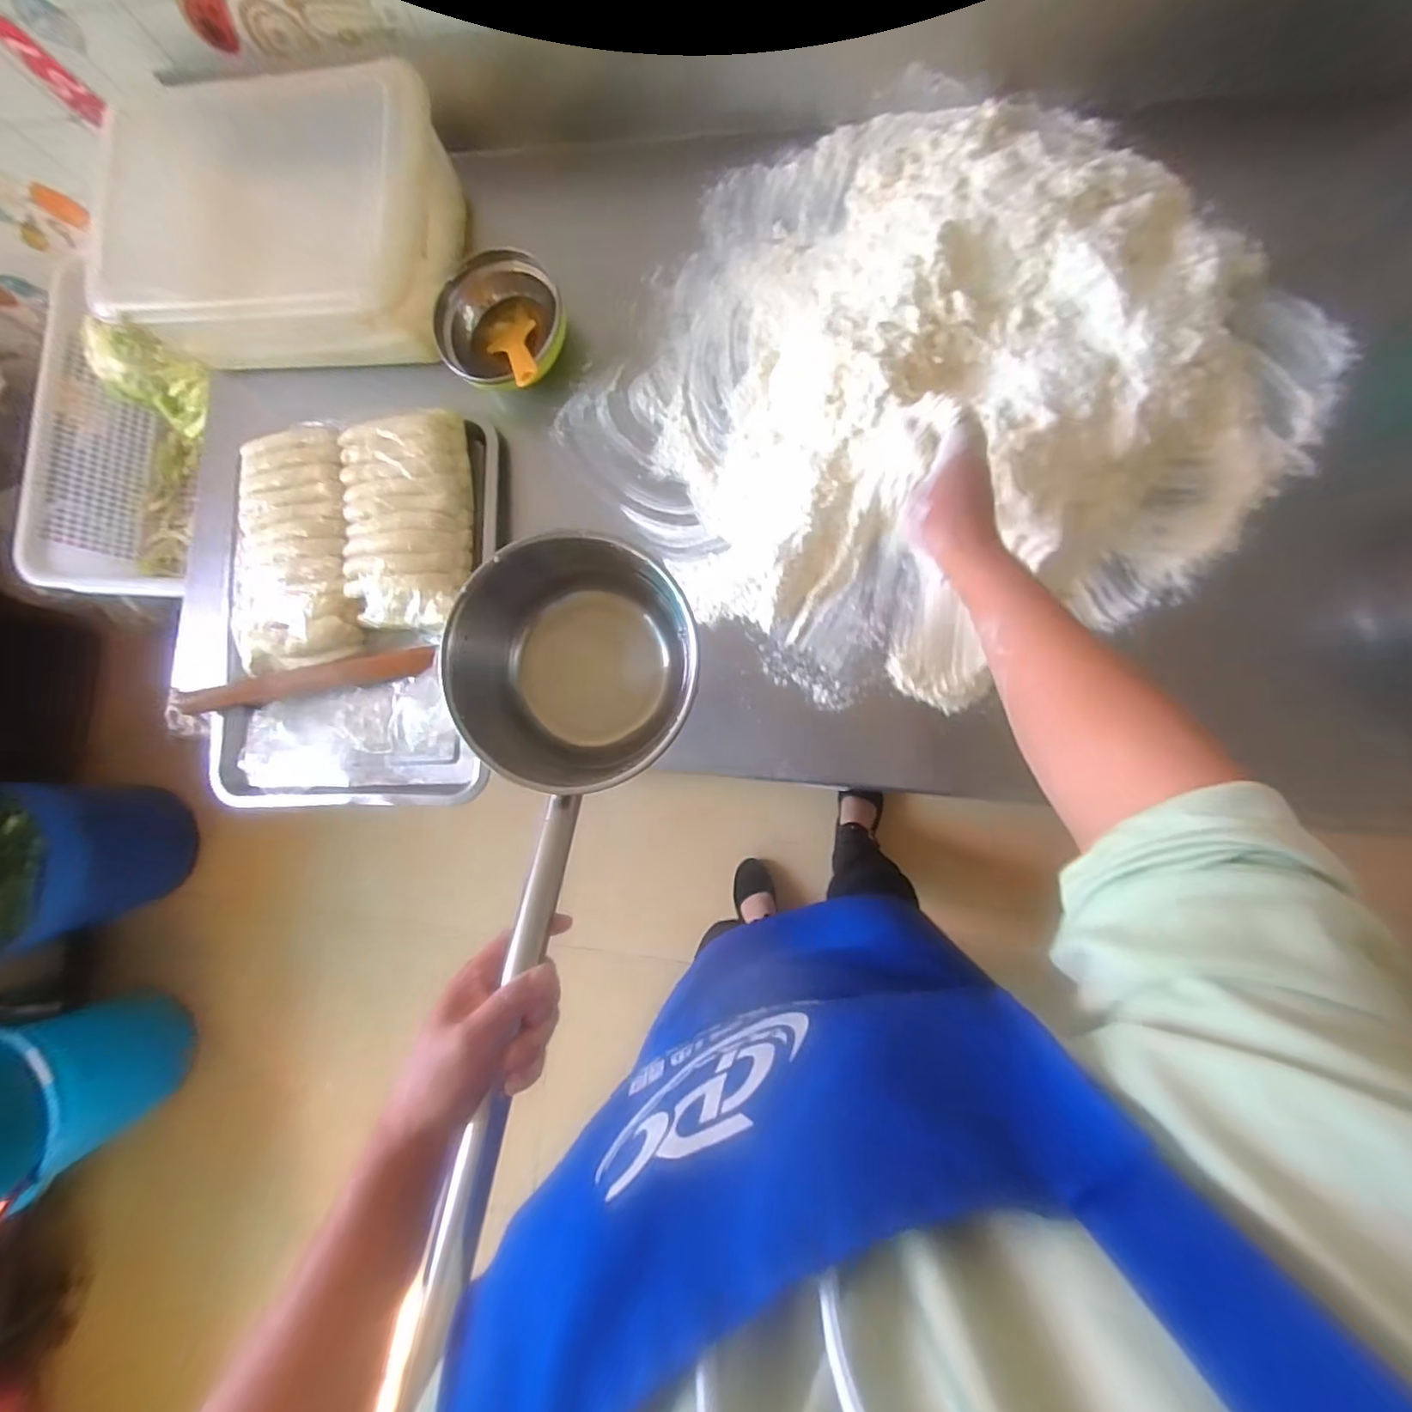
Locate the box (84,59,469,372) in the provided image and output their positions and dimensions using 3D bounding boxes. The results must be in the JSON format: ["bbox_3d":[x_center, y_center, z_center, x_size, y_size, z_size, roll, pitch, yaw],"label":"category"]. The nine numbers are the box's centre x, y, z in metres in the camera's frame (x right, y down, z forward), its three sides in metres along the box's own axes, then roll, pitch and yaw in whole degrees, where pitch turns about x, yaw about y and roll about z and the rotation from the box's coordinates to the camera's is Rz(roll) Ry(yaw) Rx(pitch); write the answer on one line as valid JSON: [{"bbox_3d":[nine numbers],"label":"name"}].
[{"bbox_3d":[-0.430,-0.492,0.630,0.327,0.102,0.228,3,86,8],"label":"box"}]

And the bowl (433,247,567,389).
[{"bbox_3d":[-0.205,-0.393,0.648,0.143,0.081,0.129,26,90,8],"label":"bowl"}]

